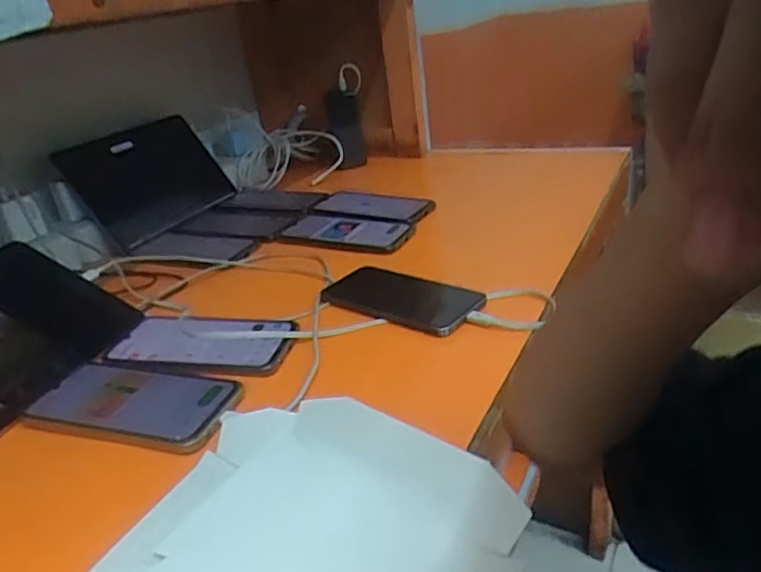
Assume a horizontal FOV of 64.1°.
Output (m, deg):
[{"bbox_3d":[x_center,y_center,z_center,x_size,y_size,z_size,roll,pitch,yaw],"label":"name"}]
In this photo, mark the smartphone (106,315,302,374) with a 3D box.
[{"bbox_3d":[-0.163,0.047,0.560,0.162,0.013,0.079,2,29,14],"label":"smartphone"}]

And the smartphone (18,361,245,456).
[{"bbox_3d":[-0.200,0.095,0.496,0.165,0.008,0.086,4,29,17],"label":"smartphone"}]

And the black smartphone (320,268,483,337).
[{"bbox_3d":[0.019,0.009,0.611,0.167,0.011,0.081,17,35,35],"label":"black smartphone"}]

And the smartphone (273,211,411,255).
[{"bbox_3d":[-0.047,-0.072,0.789,0.174,0.010,0.094,6,29,27],"label":"smartphone"}]

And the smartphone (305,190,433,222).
[{"bbox_3d":[-0.012,-0.116,0.857,0.171,0.013,0.084,8,30,30],"label":"smartphone"}]

